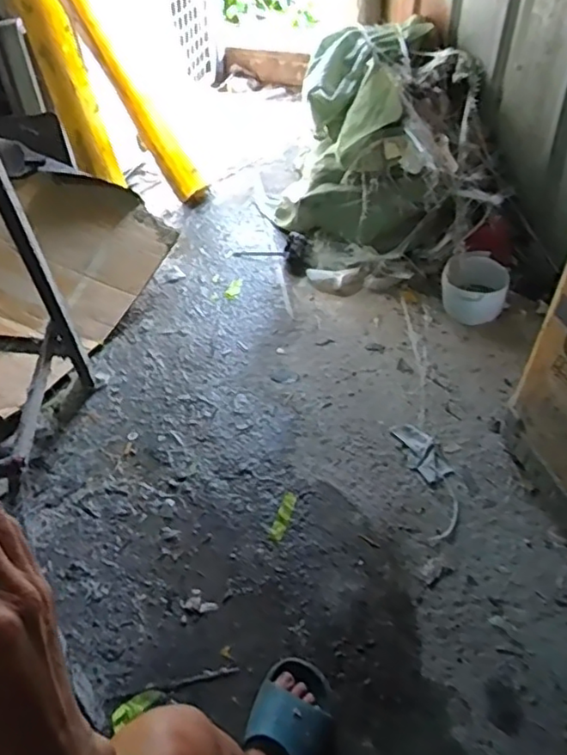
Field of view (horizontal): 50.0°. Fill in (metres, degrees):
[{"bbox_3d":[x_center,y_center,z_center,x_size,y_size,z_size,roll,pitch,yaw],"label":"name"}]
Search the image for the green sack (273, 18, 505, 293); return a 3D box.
[{"bbox_3d":[0.277,-0.608,1.655,0.566,0.401,0.679,4,46,6],"label":"green sack"}]

